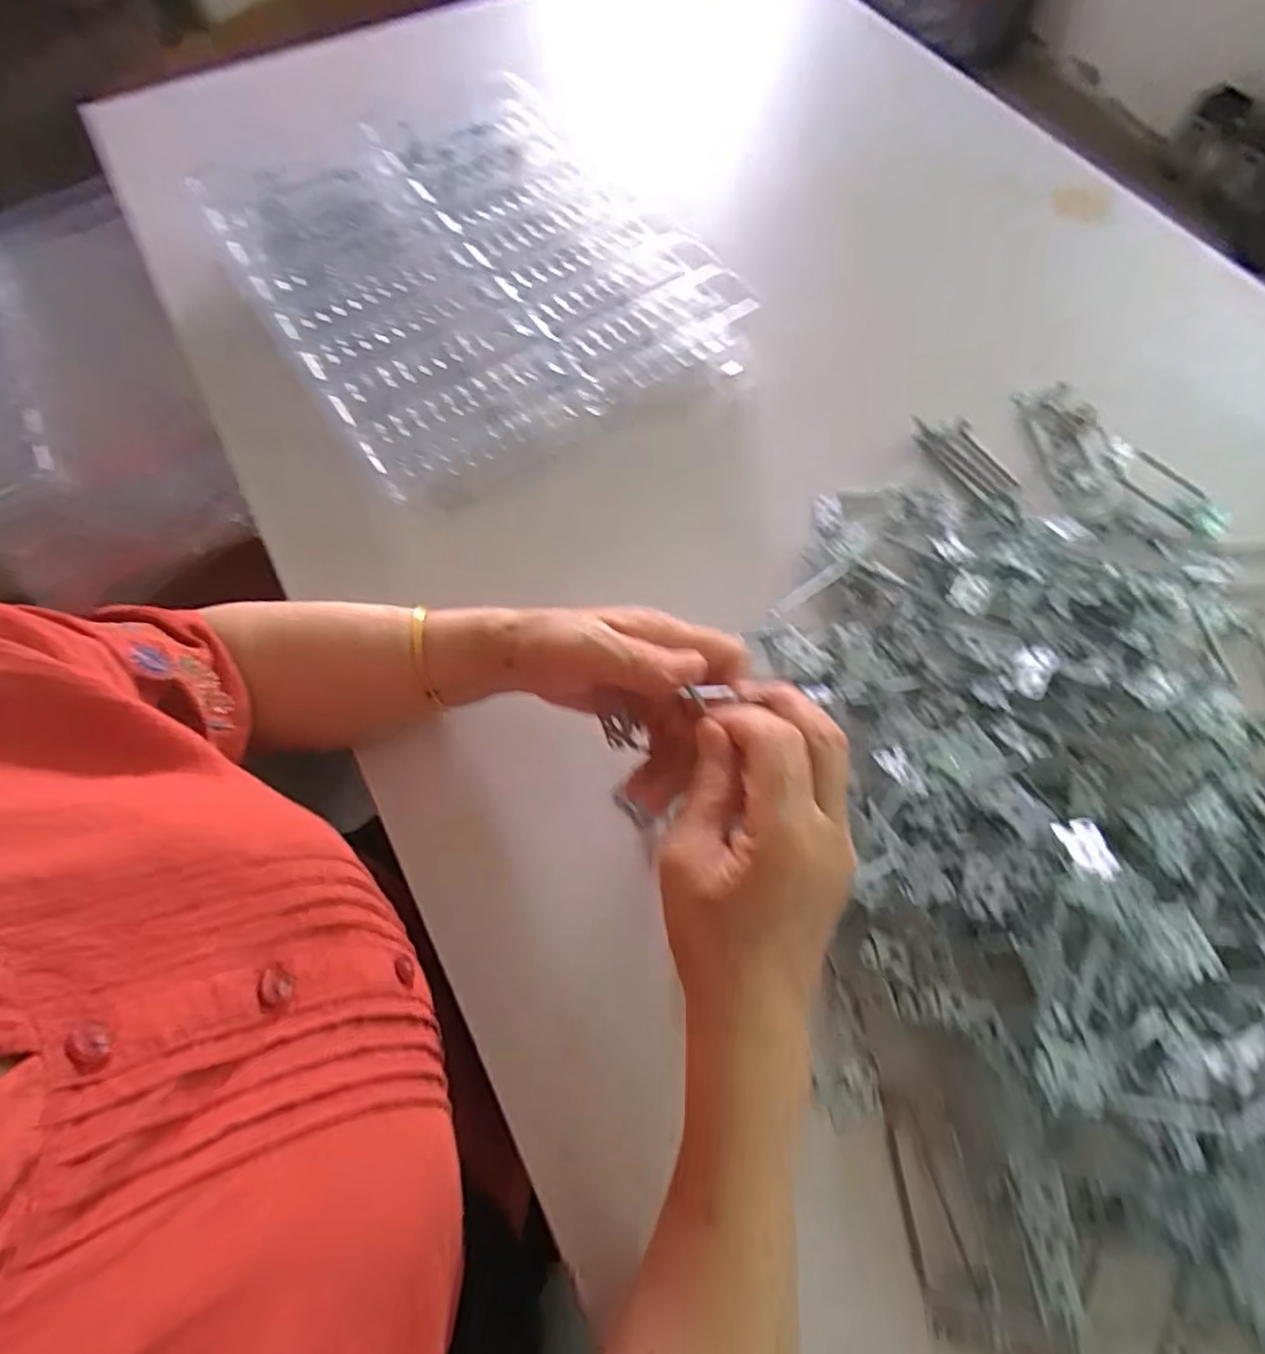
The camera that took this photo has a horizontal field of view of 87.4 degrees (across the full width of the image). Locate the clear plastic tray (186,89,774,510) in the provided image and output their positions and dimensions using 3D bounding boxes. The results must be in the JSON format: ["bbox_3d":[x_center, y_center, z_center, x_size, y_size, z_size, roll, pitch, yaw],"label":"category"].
[{"bbox_3d":[-0.142,-0.363,0.588,0.347,0.030,0.424,-32,71,-13],"label":"clear plastic tray"}]

